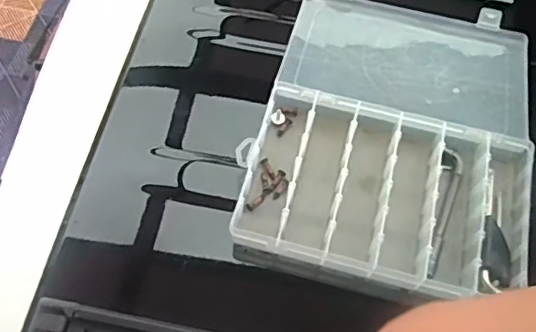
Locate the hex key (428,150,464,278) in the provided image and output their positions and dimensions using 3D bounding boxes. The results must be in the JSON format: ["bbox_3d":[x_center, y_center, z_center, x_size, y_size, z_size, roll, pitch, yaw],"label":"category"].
[{"bbox_3d":[0.175,0.048,0.579,0.023,0.016,0.140,19,61,7],"label":"hex key"}]

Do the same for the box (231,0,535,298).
[{"bbox_3d":[0.140,-0.046,0.623,0.280,0.045,0.363,15,60,5],"label":"box"}]

